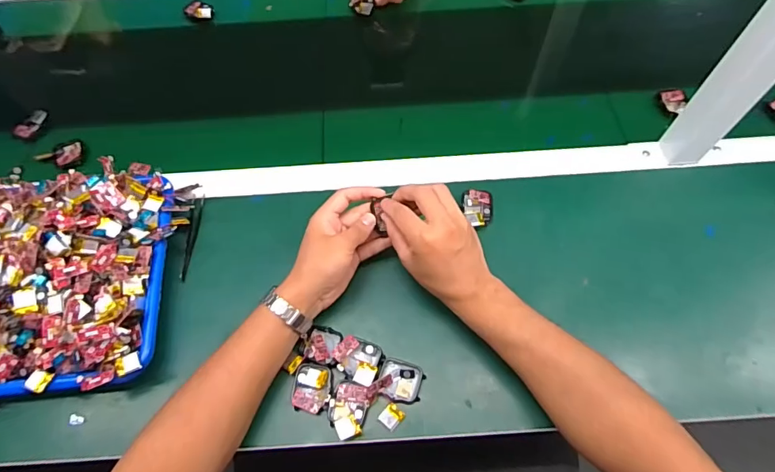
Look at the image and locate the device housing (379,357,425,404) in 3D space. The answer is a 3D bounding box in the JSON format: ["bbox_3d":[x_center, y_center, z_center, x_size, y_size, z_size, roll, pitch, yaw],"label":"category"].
[{"bbox_3d":[0.014,0.151,0.469,0.045,0.009,0.040,12,64,8],"label":"device housing"}]

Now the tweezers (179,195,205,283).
[{"bbox_3d":[-0.243,0.000,0.555,0.010,0.017,0.115,1,63,2],"label":"tweezers"}]

